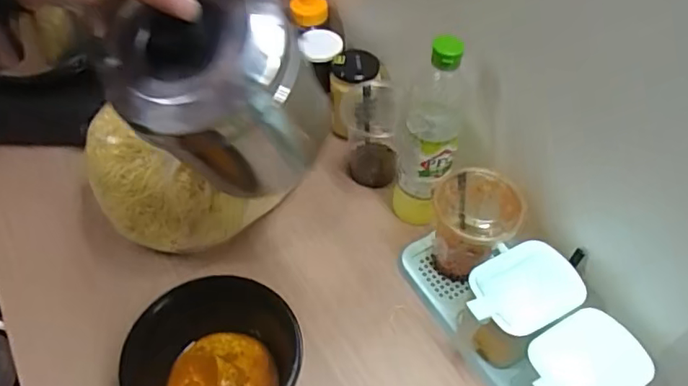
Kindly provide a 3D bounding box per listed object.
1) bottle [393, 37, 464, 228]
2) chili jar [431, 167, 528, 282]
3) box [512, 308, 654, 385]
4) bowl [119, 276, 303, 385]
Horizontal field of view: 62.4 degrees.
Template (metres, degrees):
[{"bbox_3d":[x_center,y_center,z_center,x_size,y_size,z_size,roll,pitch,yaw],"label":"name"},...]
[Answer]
[{"bbox_3d":[0.099,-0.069,0.640,0.060,0.253,0.062,12,50,6],"label":"bottle"},{"bbox_3d":[0.145,0.045,0.645,0.084,0.130,0.079,2,49,-2],"label":"chili jar"},{"bbox_3d":[0.219,0.185,0.553,0.103,0.109,0.084,-24,55,-22],"label":"box"},{"bbox_3d":[-0.131,0.176,0.577,0.168,0.111,0.136,9,50,4],"label":"bowl"}]

